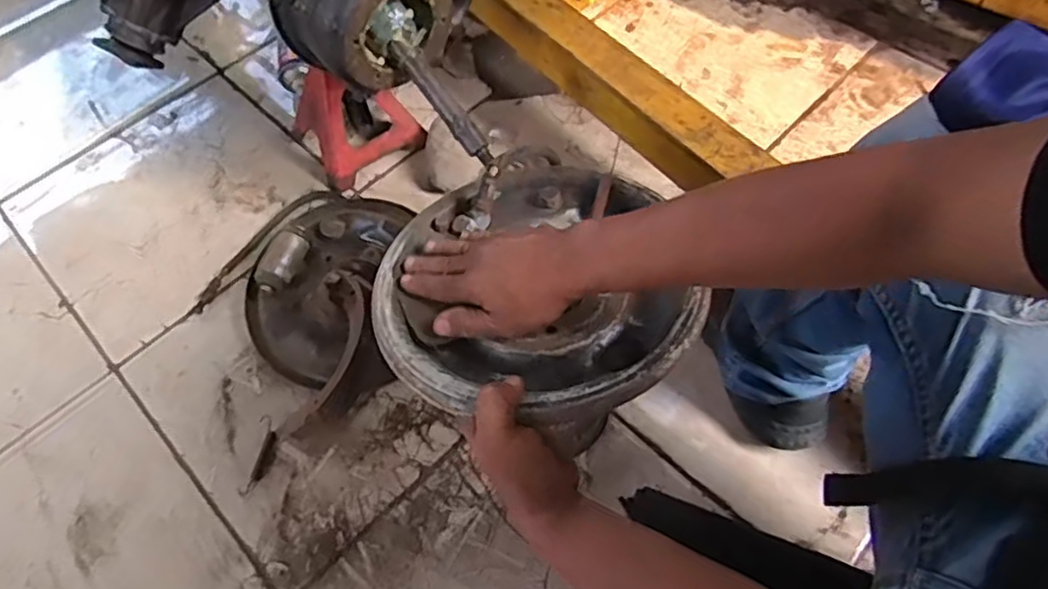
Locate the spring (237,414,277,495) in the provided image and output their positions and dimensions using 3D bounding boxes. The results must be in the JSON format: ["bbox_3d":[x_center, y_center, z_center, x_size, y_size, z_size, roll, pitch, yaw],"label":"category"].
[{"bbox_3d":[-0.325,0.197,0.816,0.028,0.016,0.097,6,61,5],"label":"spring"}]

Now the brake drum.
[{"bbox_3d":[0.010,-0.014,0.549,0.260,0.059,0.265,-1,61,1],"label":"brake drum"}]

